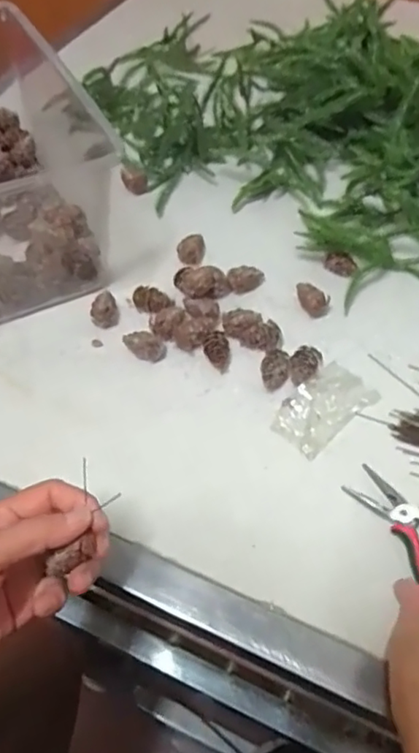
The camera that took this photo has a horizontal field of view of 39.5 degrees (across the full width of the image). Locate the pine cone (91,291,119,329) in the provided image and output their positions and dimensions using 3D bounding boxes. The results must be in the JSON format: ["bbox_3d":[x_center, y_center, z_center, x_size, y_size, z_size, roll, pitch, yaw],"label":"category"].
[{"bbox_3d":[-0.094,-0.060,0.519,0.024,0.022,0.023,-9,56,-8],"label":"pine cone"}]

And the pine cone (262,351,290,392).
[{"bbox_3d":[0.055,-0.005,0.488,0.023,0.017,0.032,12,56,7],"label":"pine cone"}]

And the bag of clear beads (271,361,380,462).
[{"bbox_3d":[0.095,0.024,0.479,0.088,0.008,0.049,-36,64,-23],"label":"bag of clear beads"}]

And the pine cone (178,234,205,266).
[{"bbox_3d":[-0.018,-0.124,0.578,0.026,0.018,0.034,-1,56,-2],"label":"pine cone"}]

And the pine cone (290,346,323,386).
[{"bbox_3d":[0.081,-0.008,0.493,0.024,0.020,0.035,16,57,9],"label":"pine cone"}]

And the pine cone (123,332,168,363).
[{"bbox_3d":[-0.058,-0.025,0.501,0.038,0.024,0.022,18,57,11],"label":"pine cone"}]

